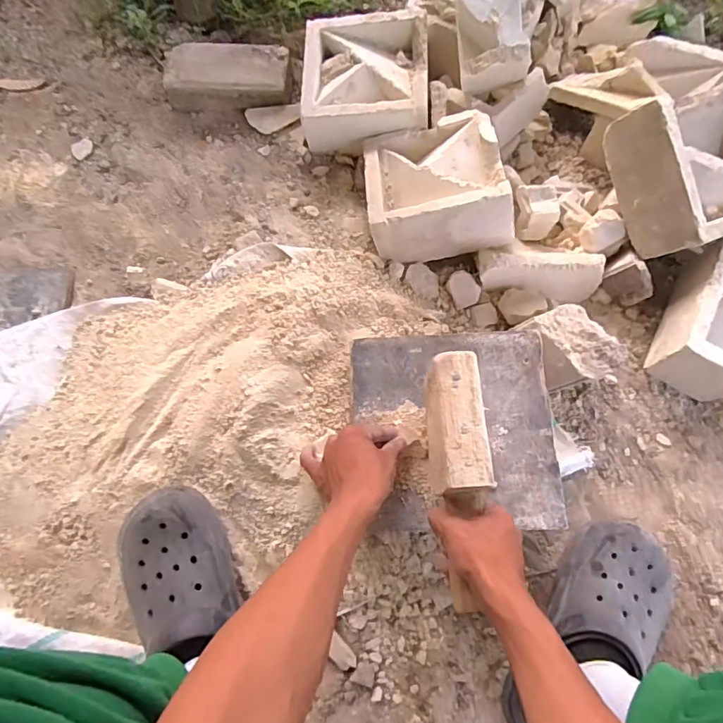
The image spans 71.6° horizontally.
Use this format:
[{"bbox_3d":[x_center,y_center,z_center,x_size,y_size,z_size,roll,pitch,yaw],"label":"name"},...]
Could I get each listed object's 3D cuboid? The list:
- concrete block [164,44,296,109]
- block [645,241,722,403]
[{"bbox_3d":[-0.234,-0.496,0.888,0.217,0.070,0.104,1,70,0],"label":"concrete block"},{"bbox_3d":[0.500,-0.059,0.704,0.103,0.107,0.209,25,81,9],"label":"block"}]

